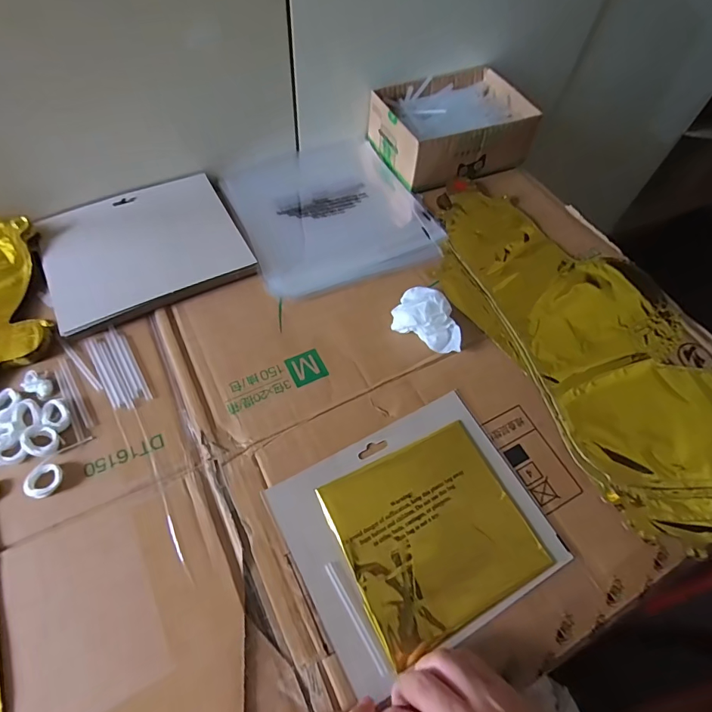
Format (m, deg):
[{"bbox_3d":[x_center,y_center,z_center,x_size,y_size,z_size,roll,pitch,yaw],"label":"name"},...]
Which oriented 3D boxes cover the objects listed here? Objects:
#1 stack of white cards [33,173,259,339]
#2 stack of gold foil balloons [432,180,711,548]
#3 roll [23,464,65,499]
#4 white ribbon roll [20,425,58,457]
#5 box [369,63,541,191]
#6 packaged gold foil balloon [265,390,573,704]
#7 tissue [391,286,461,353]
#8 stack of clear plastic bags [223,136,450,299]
[{"bbox_3d":[-0.224,-0.118,0.454,0.194,0.014,0.157,-23,64,-16],"label":"stack of white cards"},{"bbox_3d":[0.251,-0.030,0.454,0.224,0.022,0.446,-23,65,-17],"label":"stack of gold foil balloons"},{"bbox_3d":[-0.246,0.098,0.335,0.026,0.007,0.027,2,60,-3],"label":"roll"},{"bbox_3d":[-0.257,0.069,0.347,0.028,0.008,0.024,15,60,4],"label":"white ribbon roll"},{"bbox_3d":[0.129,-0.308,0.571,0.192,0.062,0.139,-22,64,-16],"label":"box"},{"bbox_3d":[0.050,0.134,0.345,0.193,0.008,0.160,-24,65,-17],"label":"packaged gold foil balloon"},{"bbox_3d":[0.075,-0.037,0.425,0.071,0.029,0.048,29,62,12],"label":"tissue"},{"bbox_3d":[-0.033,-0.184,0.522,0.217,0.005,0.235,-21,64,-15],"label":"stack of clear plastic bags"}]

